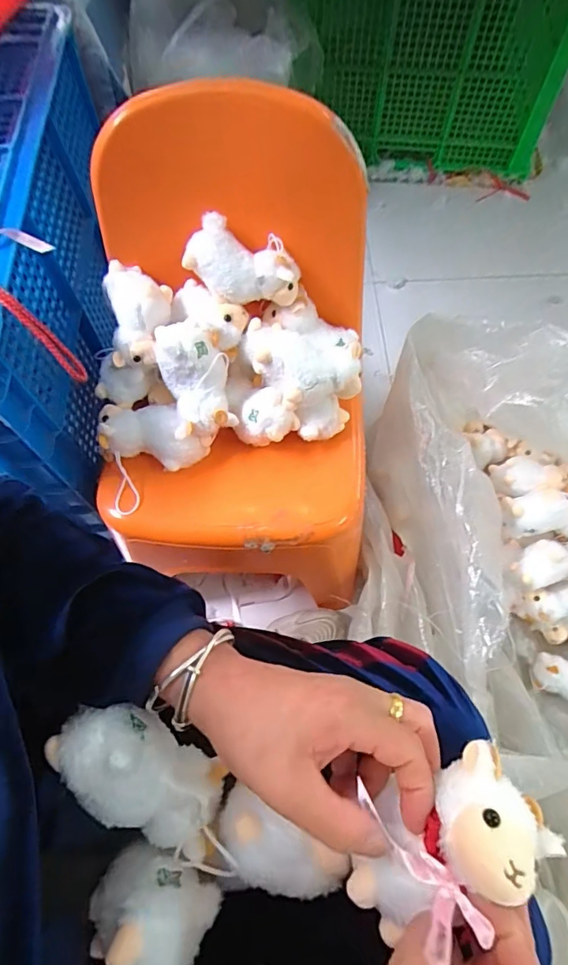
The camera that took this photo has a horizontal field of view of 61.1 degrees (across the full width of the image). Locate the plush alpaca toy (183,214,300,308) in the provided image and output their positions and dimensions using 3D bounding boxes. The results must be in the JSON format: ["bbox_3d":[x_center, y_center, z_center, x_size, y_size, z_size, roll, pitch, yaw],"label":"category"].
[{"bbox_3d":[-0.048,-0.246,0.541,0.126,0.062,0.073,-5,66,-1],"label":"plush alpaca toy"}]

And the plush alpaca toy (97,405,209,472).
[{"bbox_3d":[-0.154,-0.053,0.583,0.116,0.075,0.063,5,66,3],"label":"plush alpaca toy"}]

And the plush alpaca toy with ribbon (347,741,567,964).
[{"bbox_3d":[0.086,0.189,0.251,0.106,0.051,0.069,-21,67,-9],"label":"plush alpaca toy with ribbon"}]

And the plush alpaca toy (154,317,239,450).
[{"bbox_3d":[-0.101,-0.119,0.554,0.074,0.098,0.108,-16,67,-7],"label":"plush alpaca toy"}]

